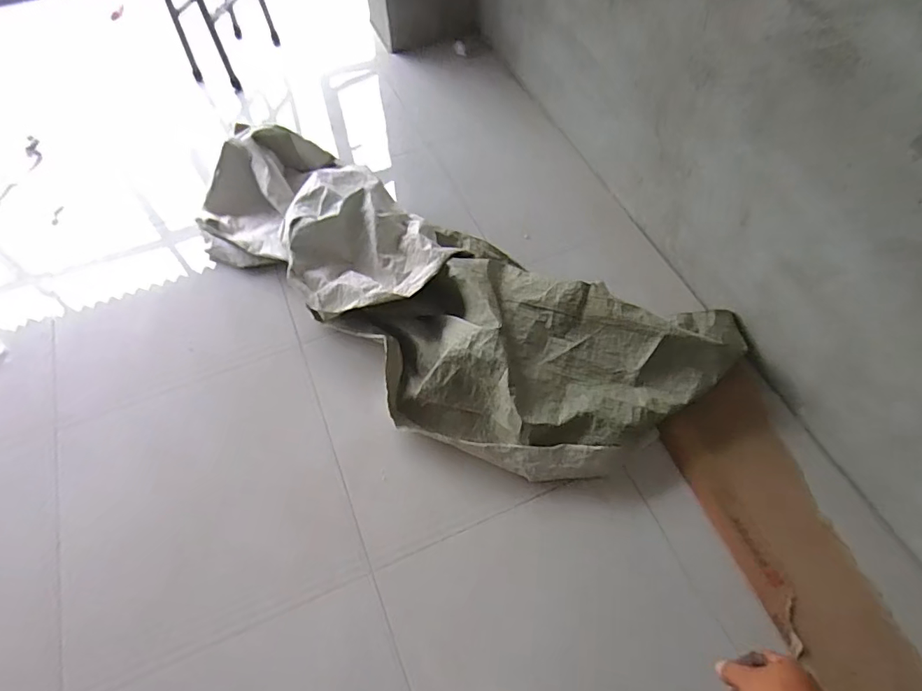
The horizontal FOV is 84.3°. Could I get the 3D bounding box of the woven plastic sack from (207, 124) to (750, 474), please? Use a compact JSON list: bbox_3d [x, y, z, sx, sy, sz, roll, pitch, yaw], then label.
[{"bbox_3d":[-0.101,-0.192,1.663,1.889,0.197,0.796,26,62,15],"label":"woven plastic sack"}]

